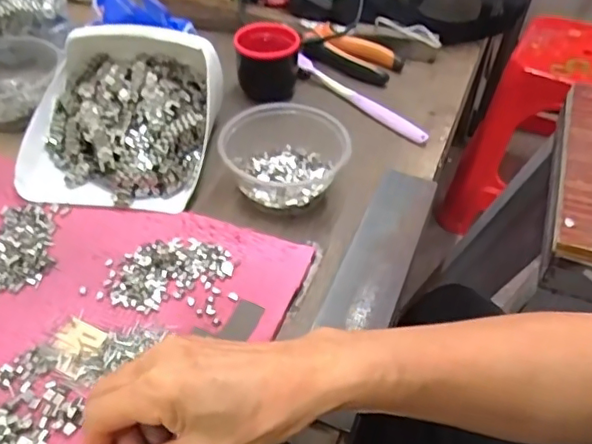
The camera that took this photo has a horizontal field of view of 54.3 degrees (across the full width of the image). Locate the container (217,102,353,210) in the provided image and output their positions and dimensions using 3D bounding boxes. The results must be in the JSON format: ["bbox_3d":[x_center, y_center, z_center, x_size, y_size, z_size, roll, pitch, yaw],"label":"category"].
[{"bbox_3d":[-0.010,-0.056,0.501,0.103,0.048,0.103,2,46,-2],"label":"container"}]

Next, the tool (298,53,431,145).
[{"bbox_3d":[0.065,-0.130,0.596,0.017,0.015,0.173,-32,56,-30],"label":"tool"}]

